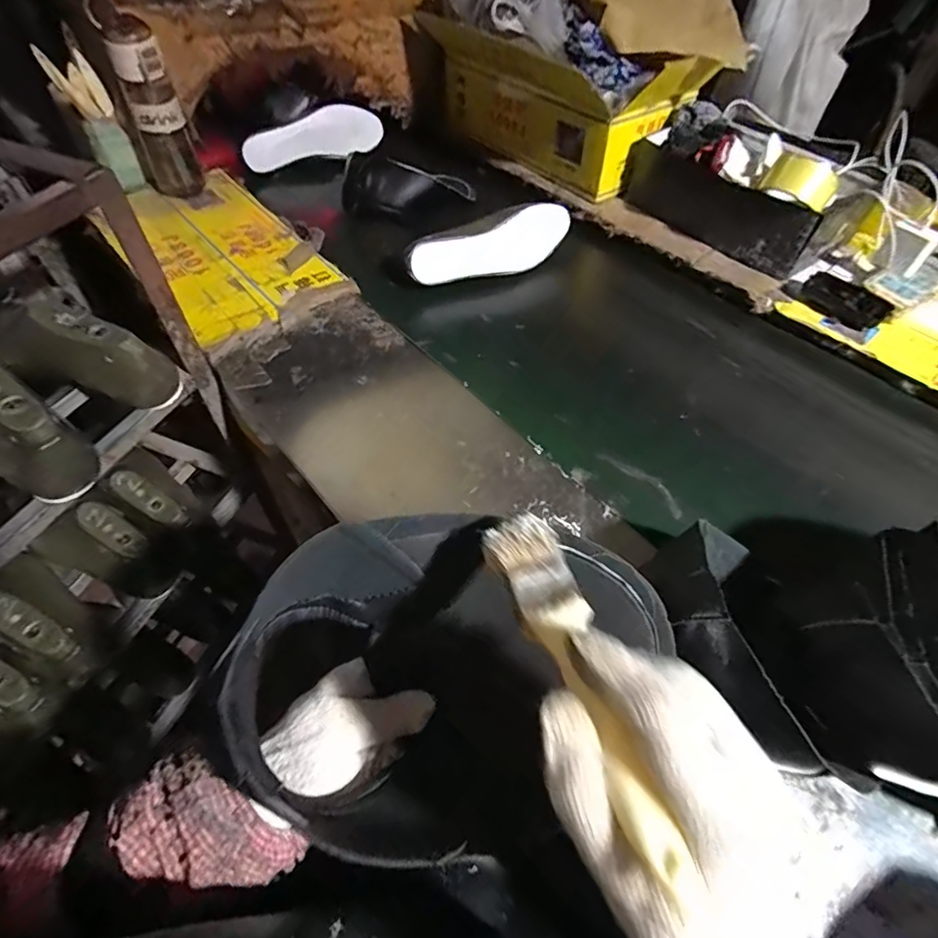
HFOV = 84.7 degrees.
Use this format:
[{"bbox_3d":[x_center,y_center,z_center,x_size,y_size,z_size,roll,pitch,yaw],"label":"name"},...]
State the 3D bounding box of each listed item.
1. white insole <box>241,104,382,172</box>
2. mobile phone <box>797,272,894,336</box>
[{"bbox_3d":[-0.298,-0.645,0.998,0.279,0.081,0.013,-27,35,-22],"label":"white insole"},{"bbox_3d":[0.519,-0.232,0.714,0.107,0.007,0.059,41,92,24],"label":"mobile phone"}]

